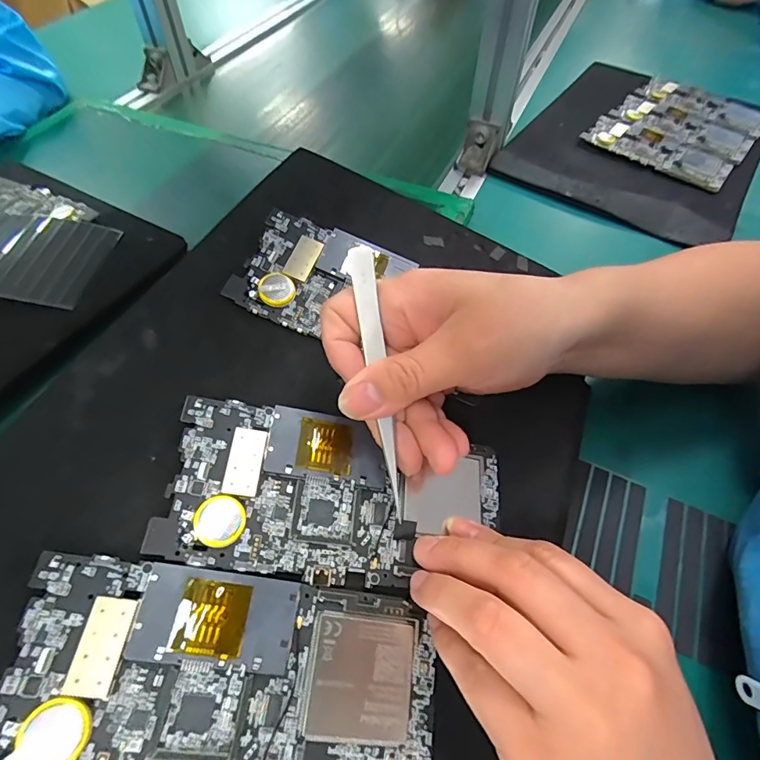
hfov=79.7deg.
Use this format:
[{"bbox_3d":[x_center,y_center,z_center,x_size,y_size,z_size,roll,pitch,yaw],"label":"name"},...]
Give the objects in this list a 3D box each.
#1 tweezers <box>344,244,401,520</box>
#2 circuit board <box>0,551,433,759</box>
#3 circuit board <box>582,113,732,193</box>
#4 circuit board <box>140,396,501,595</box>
[{"bbox_3d":[-0.001,0.000,0.205,0.012,0.004,0.121,-9,92,-7],"label":"tweezers"},{"bbox_3d":[-0.053,0.112,0.167,0.151,0.005,0.073,14,61,-11],"label":"circuit board"},{"bbox_3d":[0.315,-0.261,0.518,0.154,0.014,0.065,33,60,21],"label":"circuit board"},{"bbox_3d":[-0.016,0.055,0.213,0.152,0.010,0.071,13,63,-12],"label":"circuit board"}]

